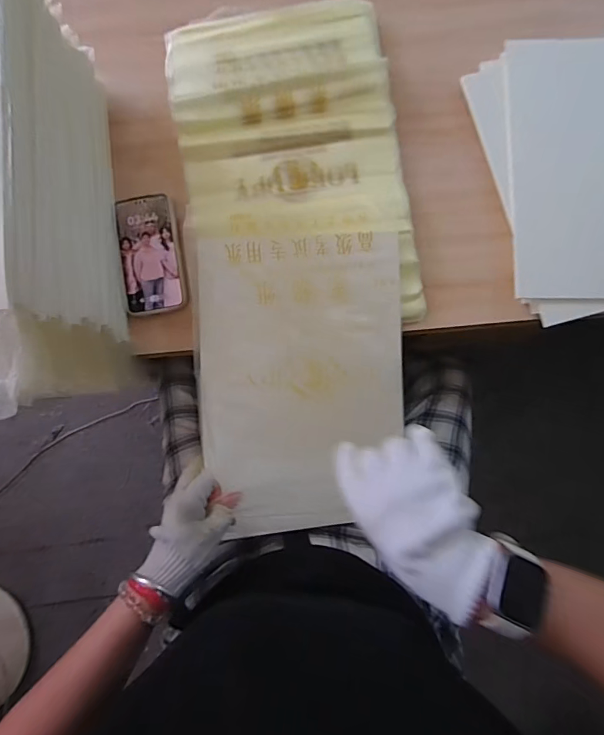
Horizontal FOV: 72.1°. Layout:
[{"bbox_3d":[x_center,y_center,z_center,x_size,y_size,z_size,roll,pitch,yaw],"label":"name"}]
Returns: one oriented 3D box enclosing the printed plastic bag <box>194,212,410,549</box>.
[{"bbox_3d":[0.004,0.000,0.518,0.254,0.024,0.377,-2,82,-7],"label":"printed plastic bag"}]

